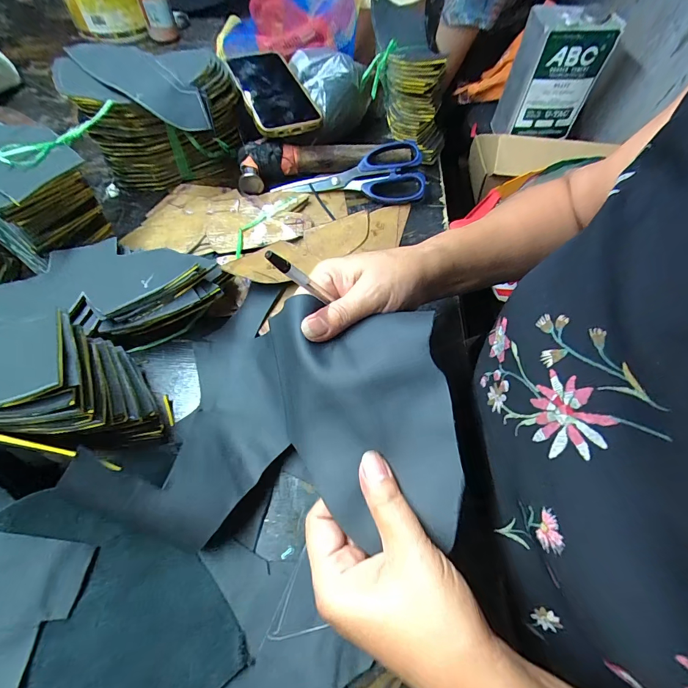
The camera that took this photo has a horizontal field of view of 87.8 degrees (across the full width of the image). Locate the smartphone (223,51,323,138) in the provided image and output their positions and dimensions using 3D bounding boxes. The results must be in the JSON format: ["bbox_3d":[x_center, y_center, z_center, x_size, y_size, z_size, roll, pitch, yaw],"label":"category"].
[{"bbox_3d":[-0.097,-0.339,0.470,0.084,0.018,0.182,-20,65,-14],"label":"smartphone"}]

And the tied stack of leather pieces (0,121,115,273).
[{"bbox_3d":[-0.315,-0.160,0.345,0.134,0.102,0.098,31,64,15],"label":"tied stack of leather pieces"}]

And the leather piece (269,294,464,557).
[{"bbox_3d":[0.010,0.039,0.235,0.107,0.043,0.159,-4,60,-4],"label":"leather piece"}]

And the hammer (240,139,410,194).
[{"bbox_3d":[-0.024,-0.241,0.461,0.218,0.036,0.060,-11,61,-8],"label":"hammer"}]

